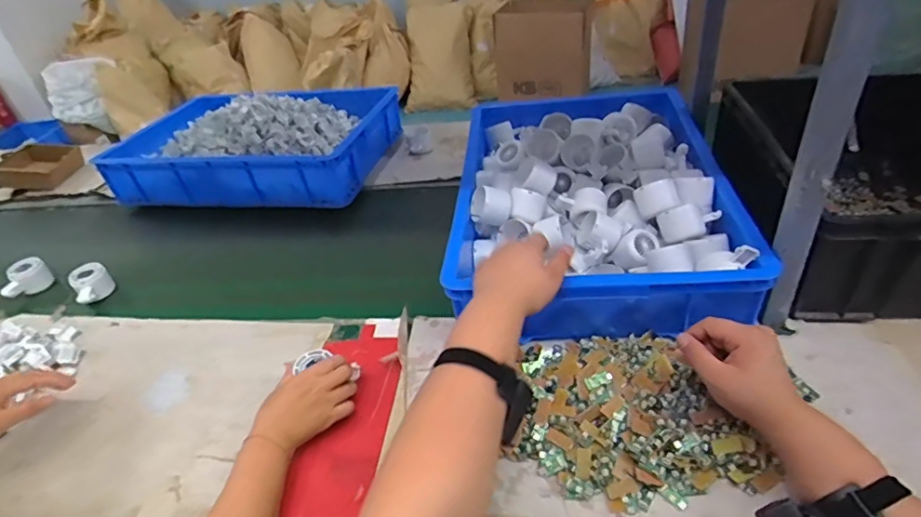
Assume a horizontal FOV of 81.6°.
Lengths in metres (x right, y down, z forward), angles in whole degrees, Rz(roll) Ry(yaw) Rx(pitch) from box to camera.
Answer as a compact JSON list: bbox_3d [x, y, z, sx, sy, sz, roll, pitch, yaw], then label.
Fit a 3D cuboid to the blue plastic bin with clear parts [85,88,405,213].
[{"bbox_3d":[-0.521,-0.294,1.321,0.658,0.154,0.412,2,38,13],"label":"blue plastic bin with clear parts"}]

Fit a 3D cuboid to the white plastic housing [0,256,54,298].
[{"bbox_3d":[-0.846,0.043,1.037,0.052,0.058,0.086,19,44,31],"label":"white plastic housing"}]

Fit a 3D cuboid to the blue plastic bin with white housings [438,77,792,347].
[{"bbox_3d":[0.213,-0.128,0.930,0.416,0.143,0.617,-1,37,9],"label":"blue plastic bin with white housings"}]

